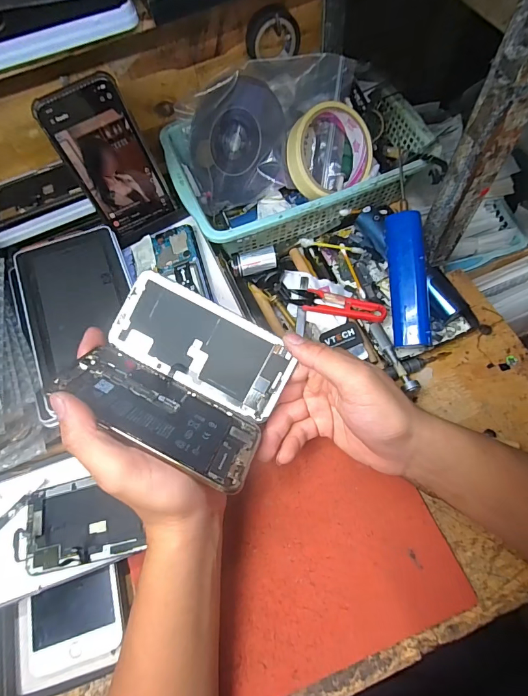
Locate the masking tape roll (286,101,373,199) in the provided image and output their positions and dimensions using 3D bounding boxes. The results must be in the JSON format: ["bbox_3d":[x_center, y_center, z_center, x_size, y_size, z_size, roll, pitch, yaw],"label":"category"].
[{"bbox_3d":[0.068,-0.210,0.407,0.091,0.036,0.084,-5,101,-24],"label":"masking tape roll"}]

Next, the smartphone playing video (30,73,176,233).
[{"bbox_3d":[-0.150,-0.184,0.375,0.071,0.133,0.009,-26,44,-3],"label":"smartphone playing video"}]

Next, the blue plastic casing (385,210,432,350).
[{"bbox_3d":[0.140,-0.067,0.372,0.032,0.026,0.133,-3,87,1],"label":"blue plastic casing"}]

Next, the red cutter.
[{"bbox_3d":[0.071,-0.046,0.397,0.109,0.006,0.023,15,91,12],"label":"red cutter"}]

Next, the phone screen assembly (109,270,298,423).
[{"bbox_3d":[-0.048,-0.002,0.297,0.138,0.004,0.066,28,92,1],"label":"phone screen assembly"}]

